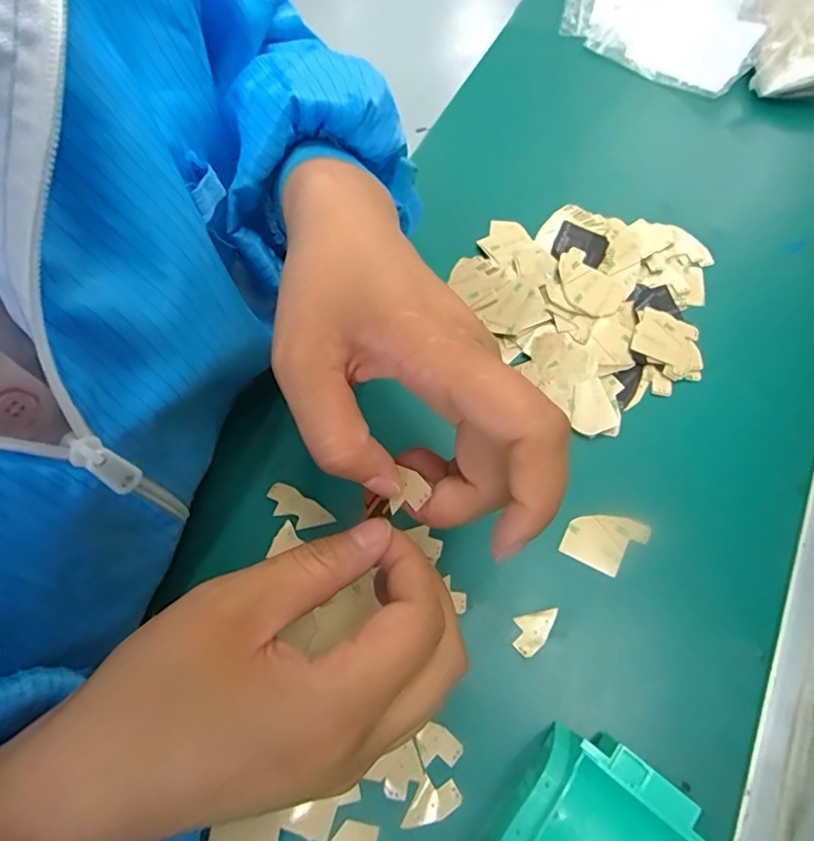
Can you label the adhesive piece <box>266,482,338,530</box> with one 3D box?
[{"bbox_3d":[-0.058,0.047,0.293,0.038,0.004,0.016,31,70,14],"label":"adhesive piece"}]

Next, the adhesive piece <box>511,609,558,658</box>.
[{"bbox_3d":[0.061,0.100,0.262,0.023,0.004,0.018,-13,66,-4],"label":"adhesive piece"}]

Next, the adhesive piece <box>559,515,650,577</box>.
[{"bbox_3d":[0.099,0.060,0.279,0.035,0.004,0.031,26,69,13],"label":"adhesive piece"}]

